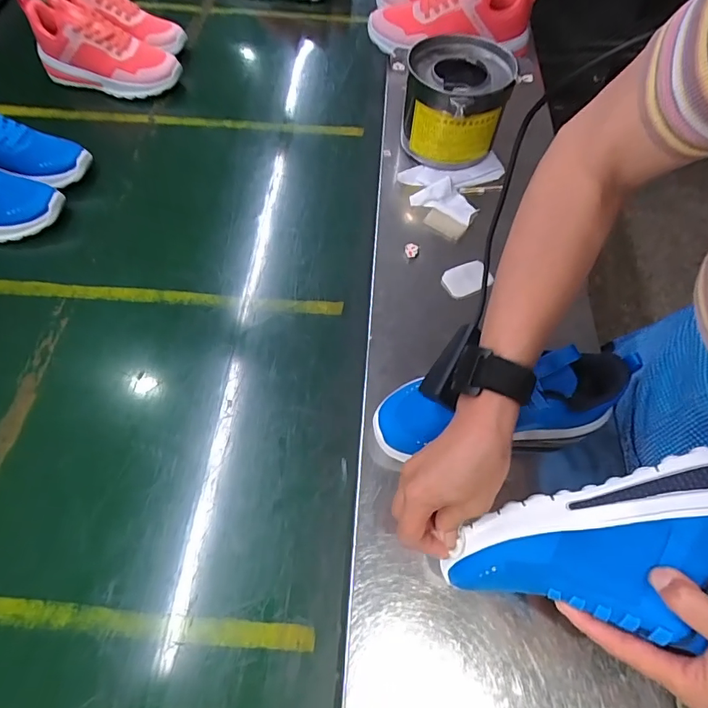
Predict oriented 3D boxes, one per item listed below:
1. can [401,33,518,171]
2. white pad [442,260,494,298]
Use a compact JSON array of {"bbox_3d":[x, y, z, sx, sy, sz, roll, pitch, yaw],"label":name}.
[{"bbox_3d":[0.140,-0.349,0.625,0.135,0.117,0.153,8,62,3],"label":"can"},{"bbox_3d":[0.140,-0.094,0.546,0.056,0.015,0.044,-18,64,-11],"label":"white pad"}]

